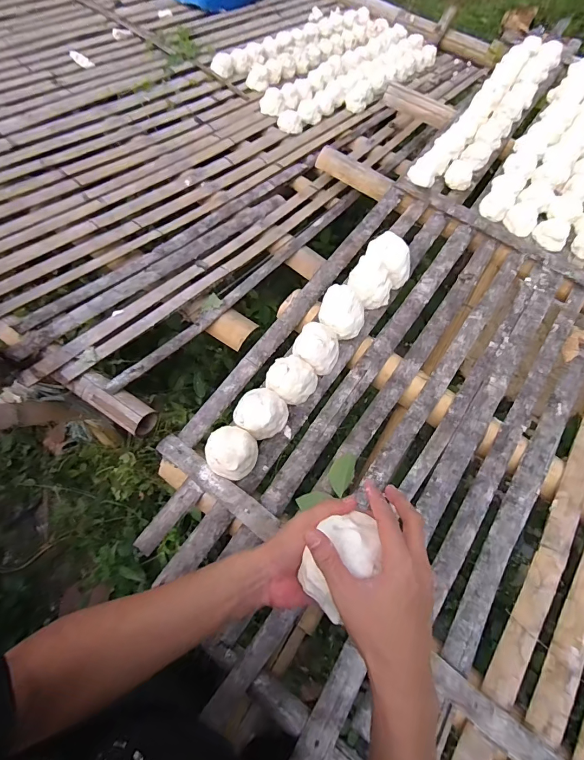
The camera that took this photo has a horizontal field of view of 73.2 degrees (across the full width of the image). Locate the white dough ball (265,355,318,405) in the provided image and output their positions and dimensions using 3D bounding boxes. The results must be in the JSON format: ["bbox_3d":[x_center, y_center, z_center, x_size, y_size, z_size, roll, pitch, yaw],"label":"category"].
[{"bbox_3d":[-0.002,0.000,0.768,0.087,0.080,0.080,2,62,-3],"label":"white dough ball"}]

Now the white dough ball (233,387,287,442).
[{"bbox_3d":[-0.055,0.068,0.734,0.083,0.086,0.085,2,62,-3],"label":"white dough ball"}]

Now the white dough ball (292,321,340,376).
[{"bbox_3d":[0.048,-0.060,0.796,0.090,0.078,0.089,2,62,-3],"label":"white dough ball"}]

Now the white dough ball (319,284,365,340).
[{"bbox_3d":[0.104,-0.141,0.822,0.096,0.083,0.081,41,67,16],"label":"white dough ball"}]

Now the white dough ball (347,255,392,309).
[{"bbox_3d":[0.167,-0.205,0.850,0.093,0.086,0.069,39,67,16],"label":"white dough ball"}]

